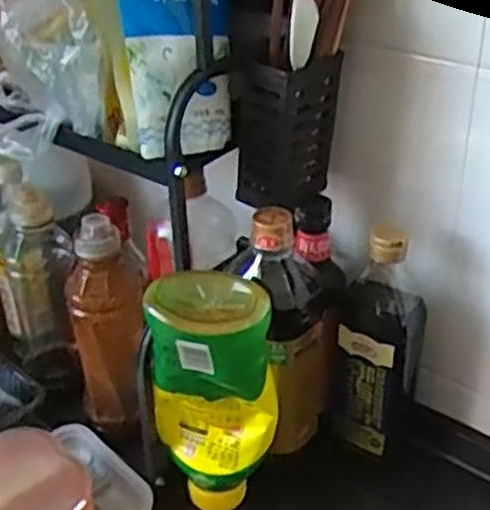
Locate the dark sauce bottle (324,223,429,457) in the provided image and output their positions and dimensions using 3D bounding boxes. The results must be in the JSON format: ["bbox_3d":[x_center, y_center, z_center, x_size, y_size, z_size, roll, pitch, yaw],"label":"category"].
[{"bbox_3d":[0.118,0.076,0.669,0.077,0.215,0.068,6,33,11],"label":"dark sauce bottle"}]

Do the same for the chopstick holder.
[{"bbox_3d":[0.036,-0.104,0.638,0.052,0.135,0.091,30,43,33],"label":"chopstick holder"}]

